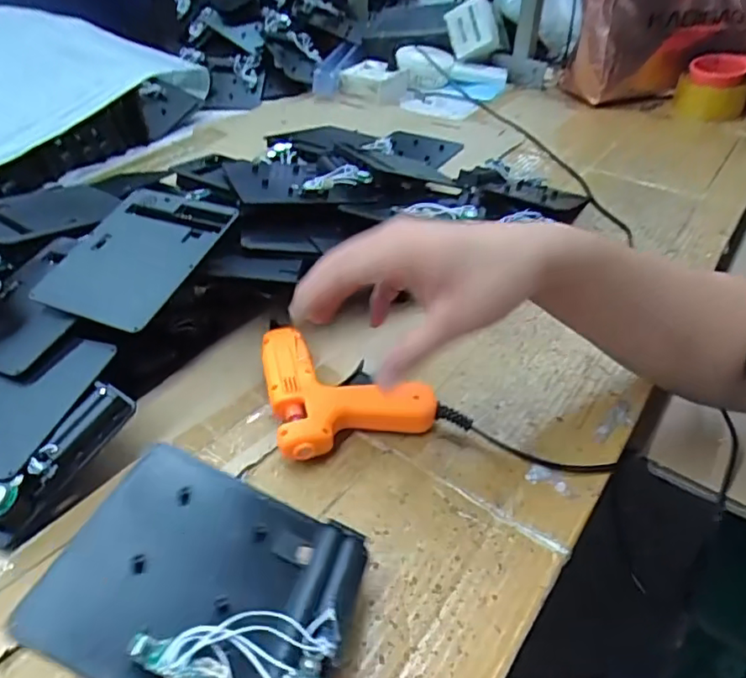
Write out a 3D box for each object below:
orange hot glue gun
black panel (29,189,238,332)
[{"bbox_3d":[-0.024,0.032,0.420,0.108,0.035,0.108,-14,43,-15],"label":"orange hot glue gun"},{"bbox_3d":[-0.182,-0.068,0.438,0.109,0.009,0.134,19,55,20],"label":"black panel"}]

